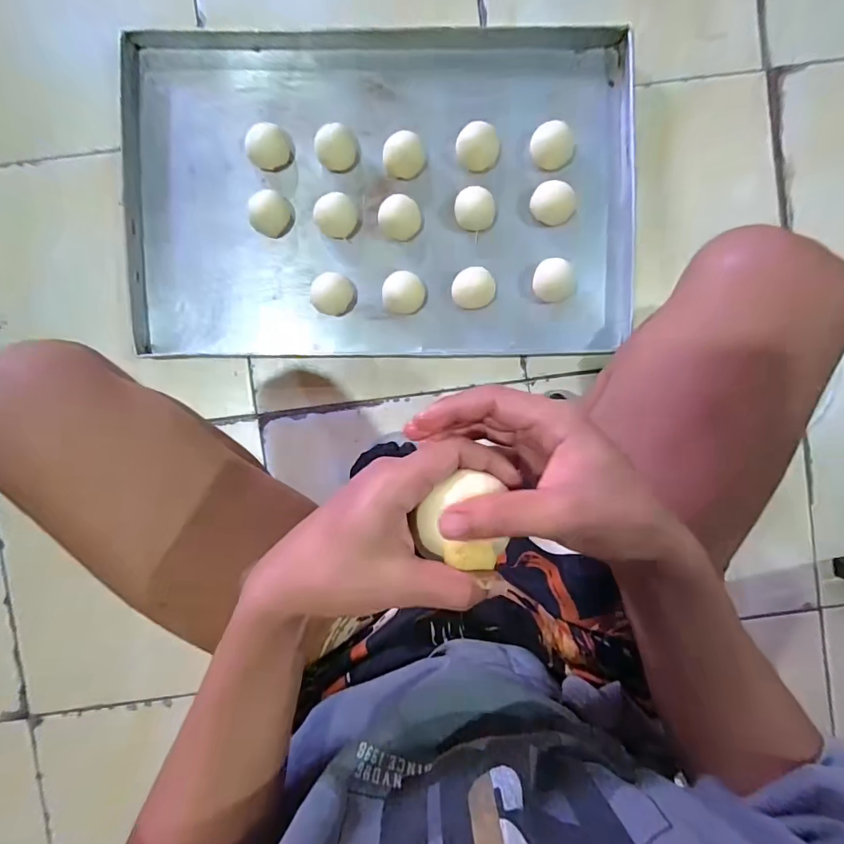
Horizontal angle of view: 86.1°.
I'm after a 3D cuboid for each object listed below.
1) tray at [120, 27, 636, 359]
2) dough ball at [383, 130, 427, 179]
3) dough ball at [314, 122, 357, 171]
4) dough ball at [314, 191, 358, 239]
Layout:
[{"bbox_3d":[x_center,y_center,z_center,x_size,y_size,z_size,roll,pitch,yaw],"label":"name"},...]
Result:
[{"bbox_3d":[-0.056,-0.320,0.647,0.711,0.049,0.457,0,93,-1],"label":"tray"},{"bbox_3d":[-0.022,-0.373,0.643,0.065,0.040,0.057,7,91,-1],"label":"dough ball"},{"bbox_3d":[-0.118,-0.384,0.639,0.061,0.043,0.055,-12,91,-1],"label":"dough ball"},{"bbox_3d":[-0.122,-0.290,0.632,0.059,0.031,0.051,25,90,-1],"label":"dough ball"}]

